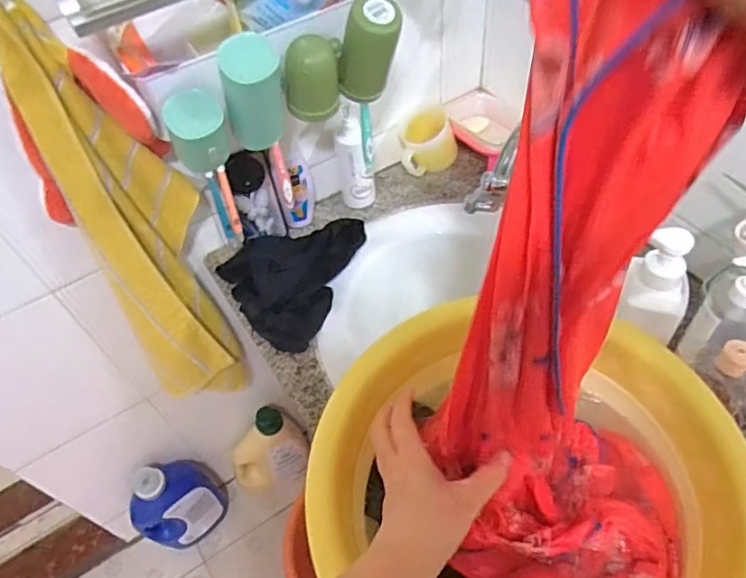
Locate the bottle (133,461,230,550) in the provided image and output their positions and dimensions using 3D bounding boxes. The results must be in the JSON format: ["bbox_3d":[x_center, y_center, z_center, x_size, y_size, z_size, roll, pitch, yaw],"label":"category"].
[{"bbox_3d":[-0.441,0.481,1.274,0.093,0.322,0.191,29,59,25],"label":"bottle"}]

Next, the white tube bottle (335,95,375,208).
[{"bbox_3d":[-0.034,-0.215,0.883,0.055,0.206,0.051,5,52,9],"label":"white tube bottle"}]

